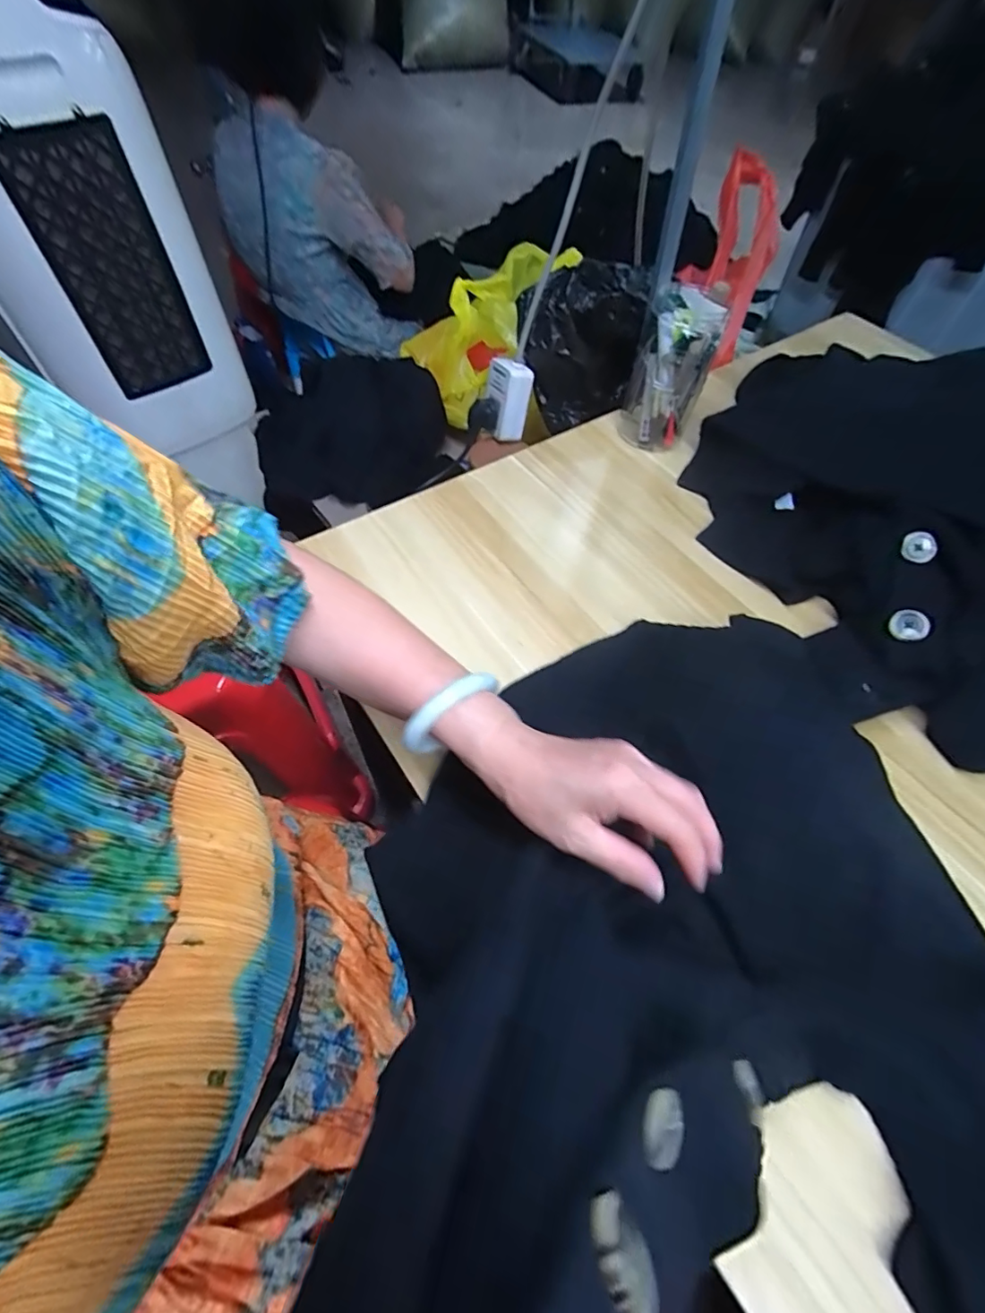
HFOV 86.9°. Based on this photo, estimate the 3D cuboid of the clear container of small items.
[{"bbox_3d":[0.204,-0.326,0.607,0.082,0.149,0.074,19,59,9],"label":"clear container of small items"}]

